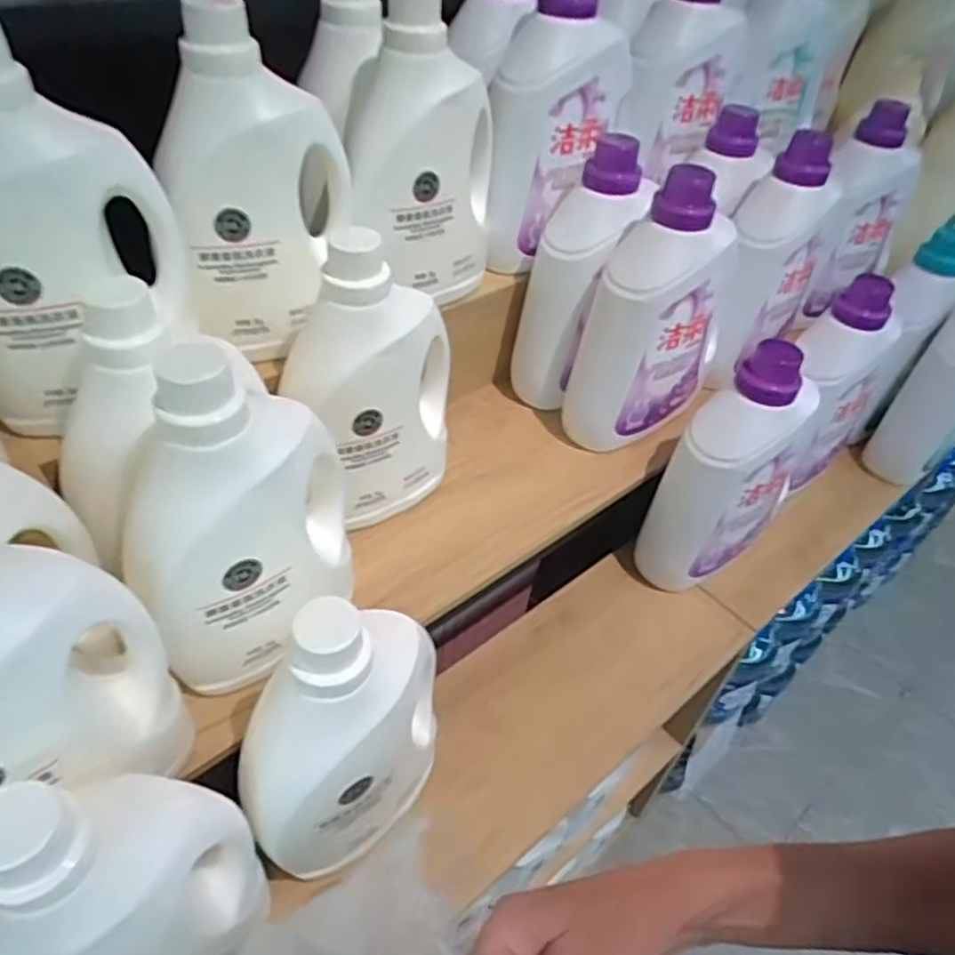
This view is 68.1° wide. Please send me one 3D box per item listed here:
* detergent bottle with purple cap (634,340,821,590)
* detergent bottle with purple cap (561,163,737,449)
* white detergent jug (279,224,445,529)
[{"bbox_3d":[0.296,-0.006,0.850,0.149,0.318,0.098,-23,51,-27],"label":"detergent bottle with purple cap"},{"bbox_3d":[0.210,-0.182,0.841,0.093,0.325,0.181,33,50,25],"label":"detergent bottle with purple cap"},{"bbox_3d":[-0.103,-0.096,0.703,0.093,0.286,0.133,30,49,23],"label":"white detergent jug"}]

